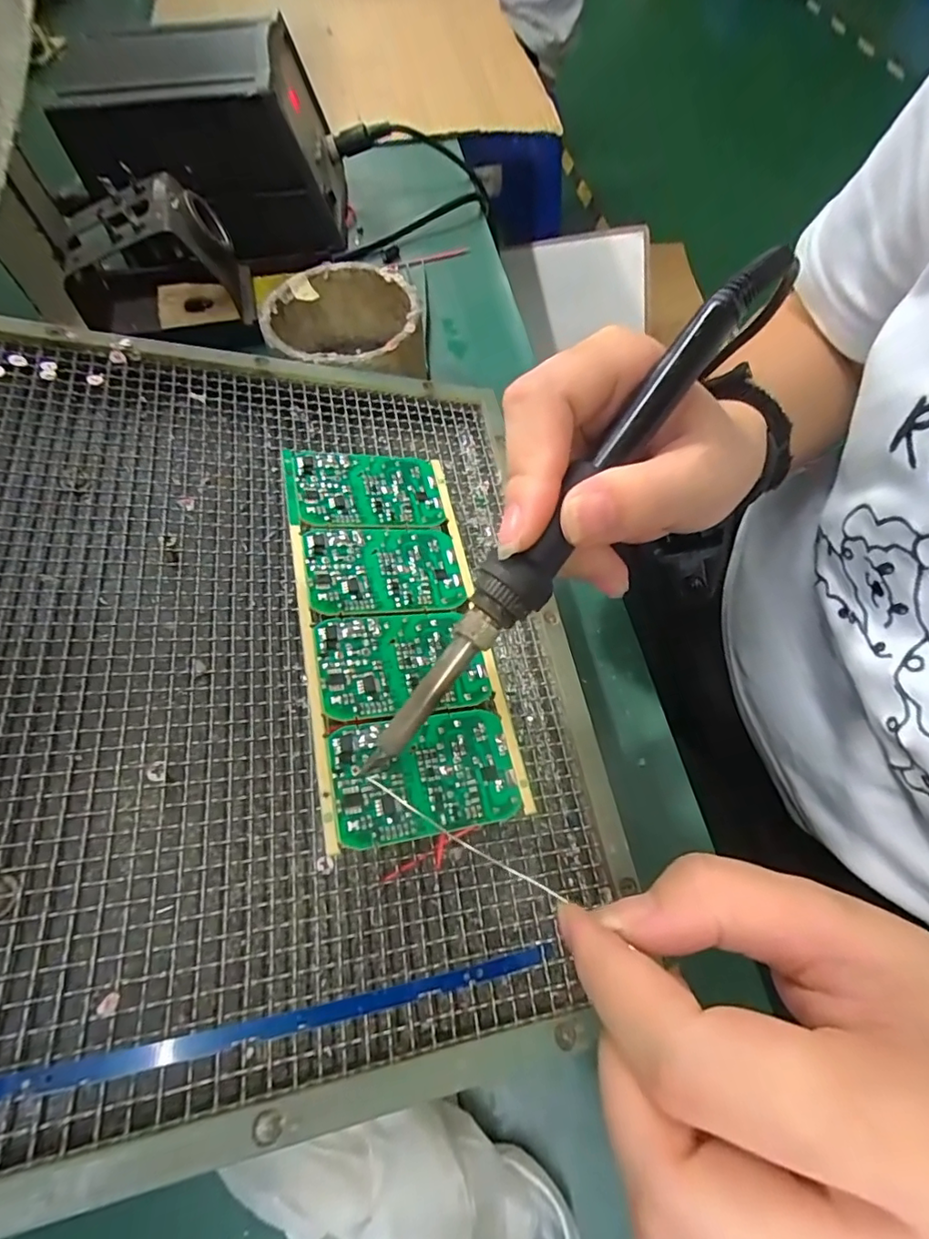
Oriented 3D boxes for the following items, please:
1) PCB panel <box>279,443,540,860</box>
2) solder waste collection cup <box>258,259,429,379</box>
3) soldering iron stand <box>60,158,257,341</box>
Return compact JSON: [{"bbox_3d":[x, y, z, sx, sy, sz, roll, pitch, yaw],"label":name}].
[{"bbox_3d":[-0.026,-0.002,0.204,0.067,0.004,0.155,-3,62,-22],"label":"PCB panel"},{"bbox_3d":[-0.067,-0.161,0.324,0.083,0.052,0.084,-1,62,2],"label":"solder waste collection cup"},{"bbox_3d":[-0.206,-0.225,0.357,0.119,0.081,0.078,-21,63,-8],"label":"soldering iron stand"}]

